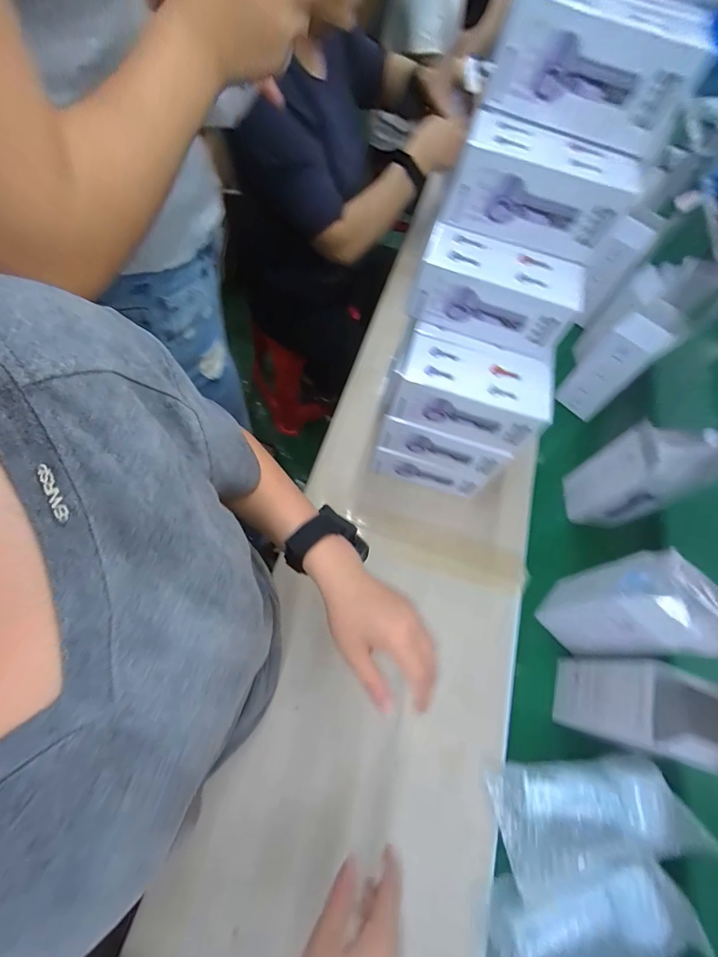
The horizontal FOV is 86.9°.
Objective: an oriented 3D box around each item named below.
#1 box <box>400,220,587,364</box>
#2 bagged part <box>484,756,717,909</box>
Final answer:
[{"bbox_3d":[0.147,-0.205,0.414,0.170,0.076,0.071,18,66,8],"label":"box"},{"bbox_3d":[0.244,0.357,0.405,0.197,0.050,0.088,-9,65,-4],"label":"bagged part"}]

